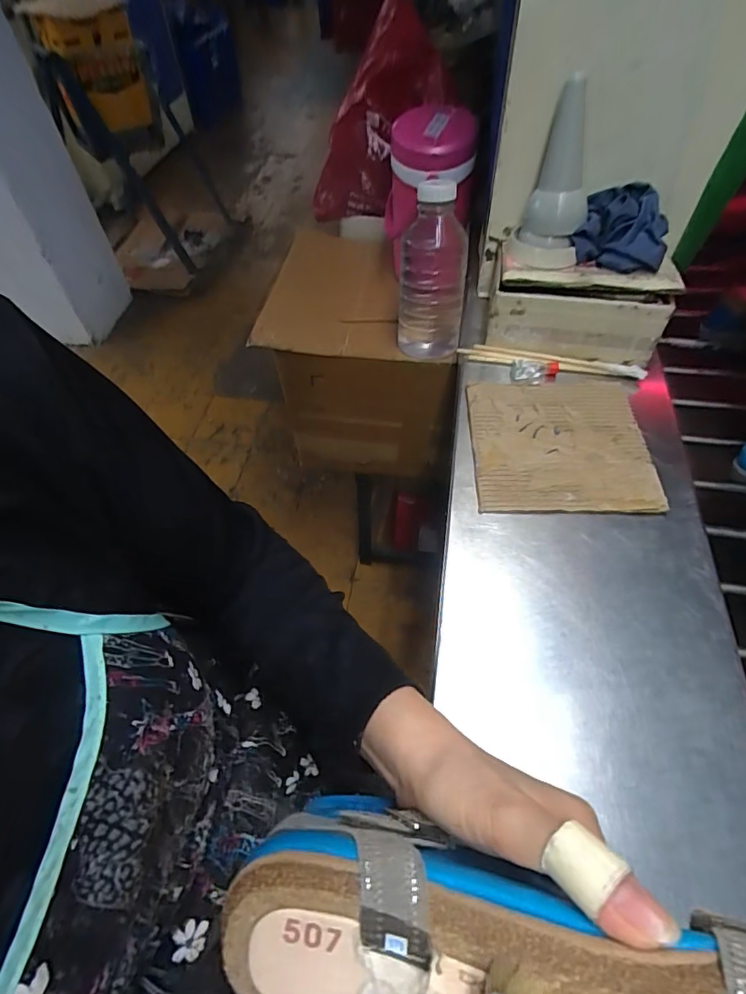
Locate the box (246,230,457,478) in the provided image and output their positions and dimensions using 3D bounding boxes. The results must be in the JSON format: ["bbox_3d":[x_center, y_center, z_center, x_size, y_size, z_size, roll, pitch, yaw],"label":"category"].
[{"bbox_3d":[-0.004,-0.264,0.935,0.322,0.321,0.310,7,54,6],"label":"box"}]

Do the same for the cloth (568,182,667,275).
[{"bbox_3d":[0.278,-0.298,0.551,0.097,0.053,0.087,18,56,14],"label":"cloth"}]

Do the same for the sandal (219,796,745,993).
[{"bbox_3d":[0.064,0.167,0.172,0.225,0.055,0.082,11,93,16],"label":"sandal"}]

